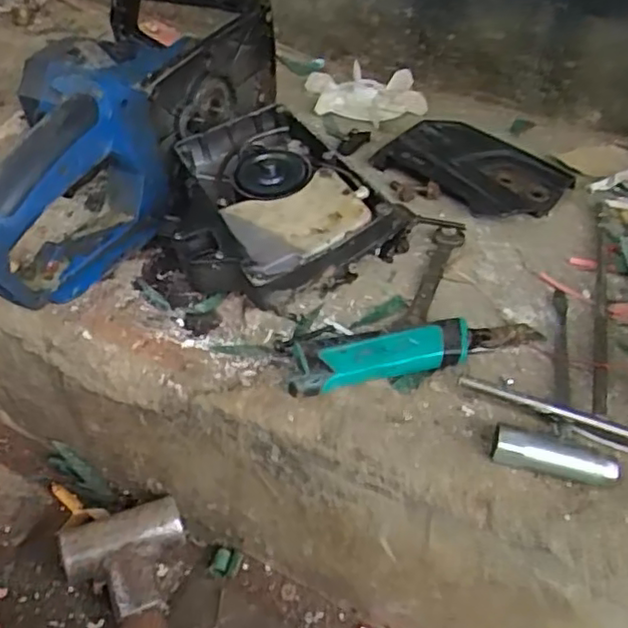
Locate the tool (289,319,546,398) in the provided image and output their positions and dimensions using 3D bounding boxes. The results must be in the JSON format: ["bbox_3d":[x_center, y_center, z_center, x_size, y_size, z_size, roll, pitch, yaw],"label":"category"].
[{"bbox_3d":[0.069,0.024,0.452,0.177,0.023,0.028,-11,43,-15],"label":"tool"}]

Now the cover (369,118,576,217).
[{"bbox_3d":[0.145,-0.134,0.613,0.155,0.029,0.085,28,47,26],"label":"cover"}]

